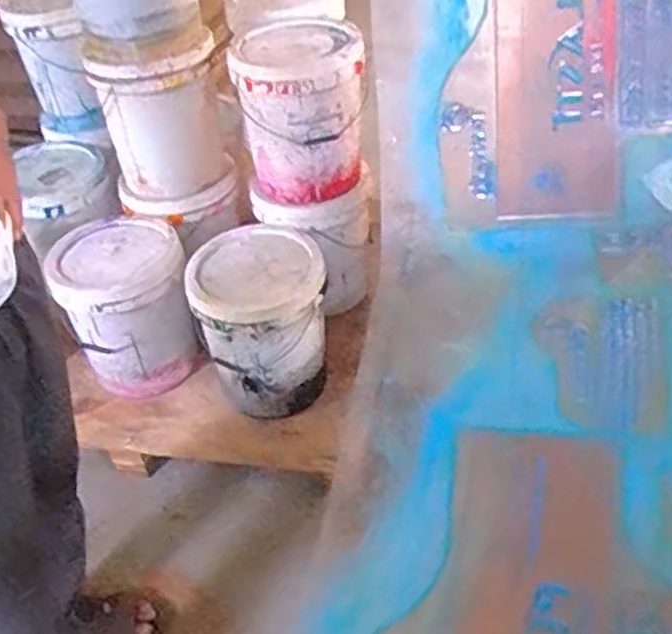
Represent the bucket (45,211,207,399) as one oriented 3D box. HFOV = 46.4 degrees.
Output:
[{"bbox_3d":[-0.505,-0.032,1.926,0.297,0.327,0.298,-13,41,-8],"label":"bucket"}]

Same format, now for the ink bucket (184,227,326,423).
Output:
[{"bbox_3d":[-0.169,0.019,1.813,0.278,0.405,0.271,-3,40,3],"label":"ink bucket"}]

